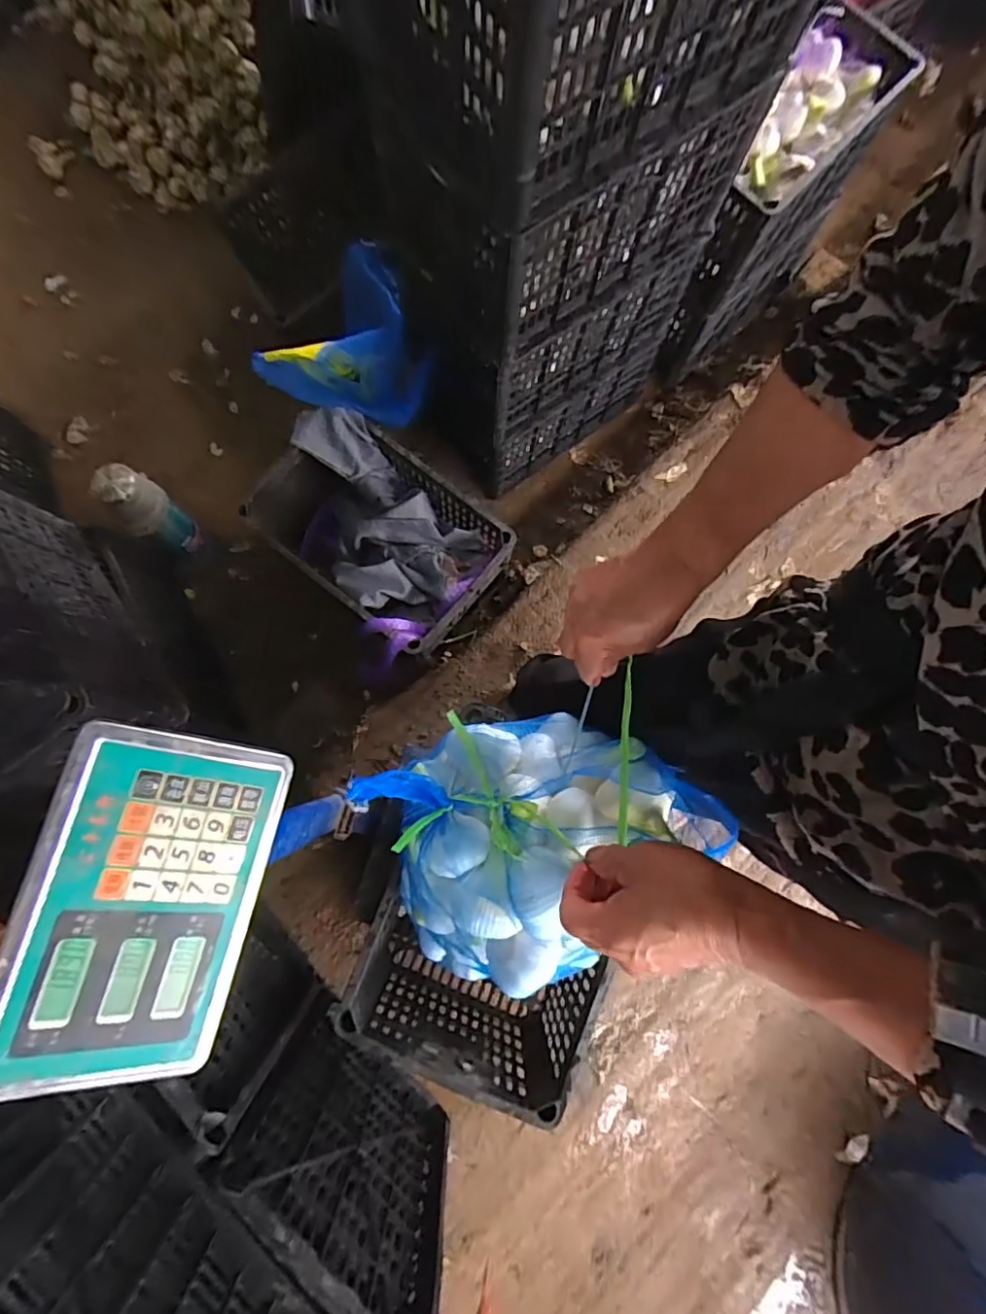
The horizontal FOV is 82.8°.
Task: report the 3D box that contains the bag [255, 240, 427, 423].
[{"bbox_3d":[-0.267,-0.633,1.081,0.295,0.197,0.337,-1,79,2],"label":"bag"}]

